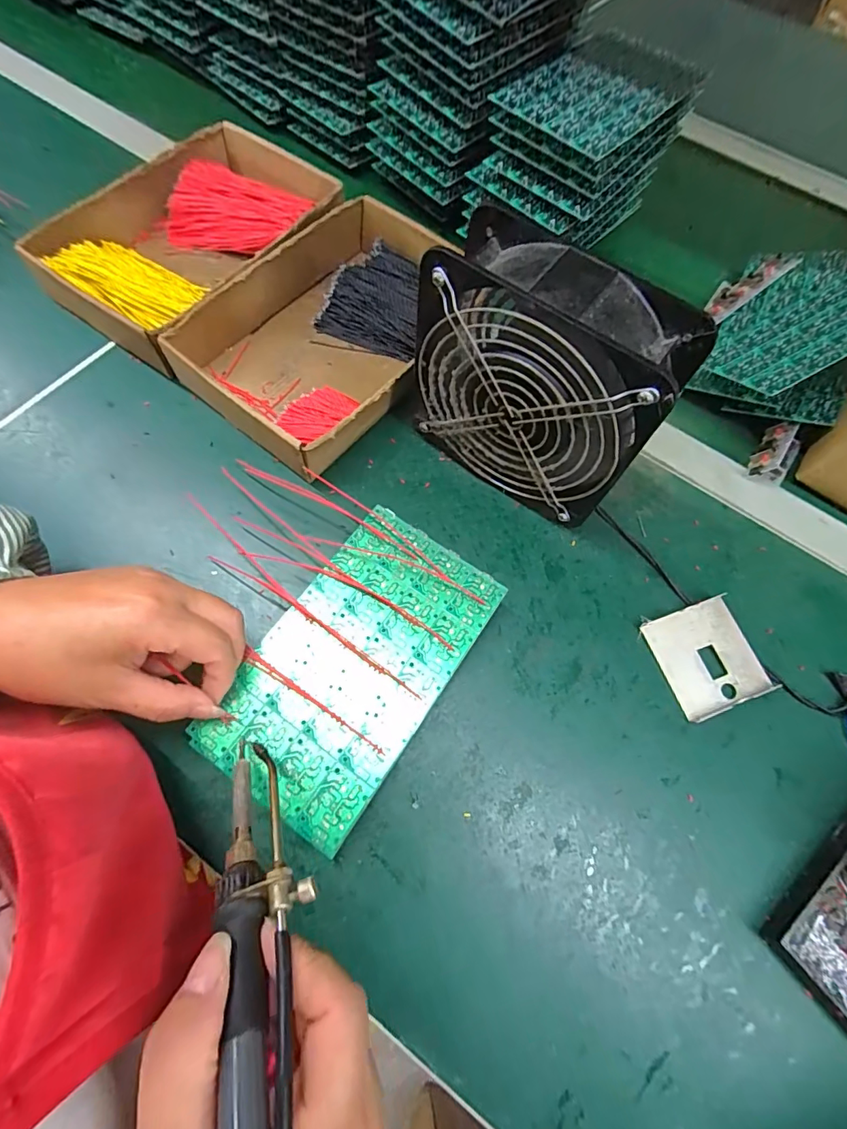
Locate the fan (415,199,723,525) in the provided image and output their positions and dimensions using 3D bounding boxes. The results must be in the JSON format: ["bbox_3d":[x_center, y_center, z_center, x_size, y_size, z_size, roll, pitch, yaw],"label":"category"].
[{"bbox_3d":[0.071,-0.111,0.311,0.145,0.151,0.062,35,72,10],"label":"fan"}]

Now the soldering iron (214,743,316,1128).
[{"bbox_3d":[-0.051,0.145,0.159,0.031,0.013,0.194,-16,37,-8],"label":"soldering iron"}]

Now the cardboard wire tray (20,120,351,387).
[{"bbox_3d":[-0.192,-0.280,0.415,0.162,0.045,0.230,33,71,10],"label":"cardboard wire tray"}]

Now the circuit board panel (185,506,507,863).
[{"bbox_3d":[-0.040,0.056,0.287,0.103,0.007,0.179,34,71,10],"label":"circuit board panel"}]

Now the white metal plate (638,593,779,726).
[{"bbox_3d":[0.192,0.062,0.328,0.066,0.007,0.068,-18,71,-9],"label":"white metal plate"}]

